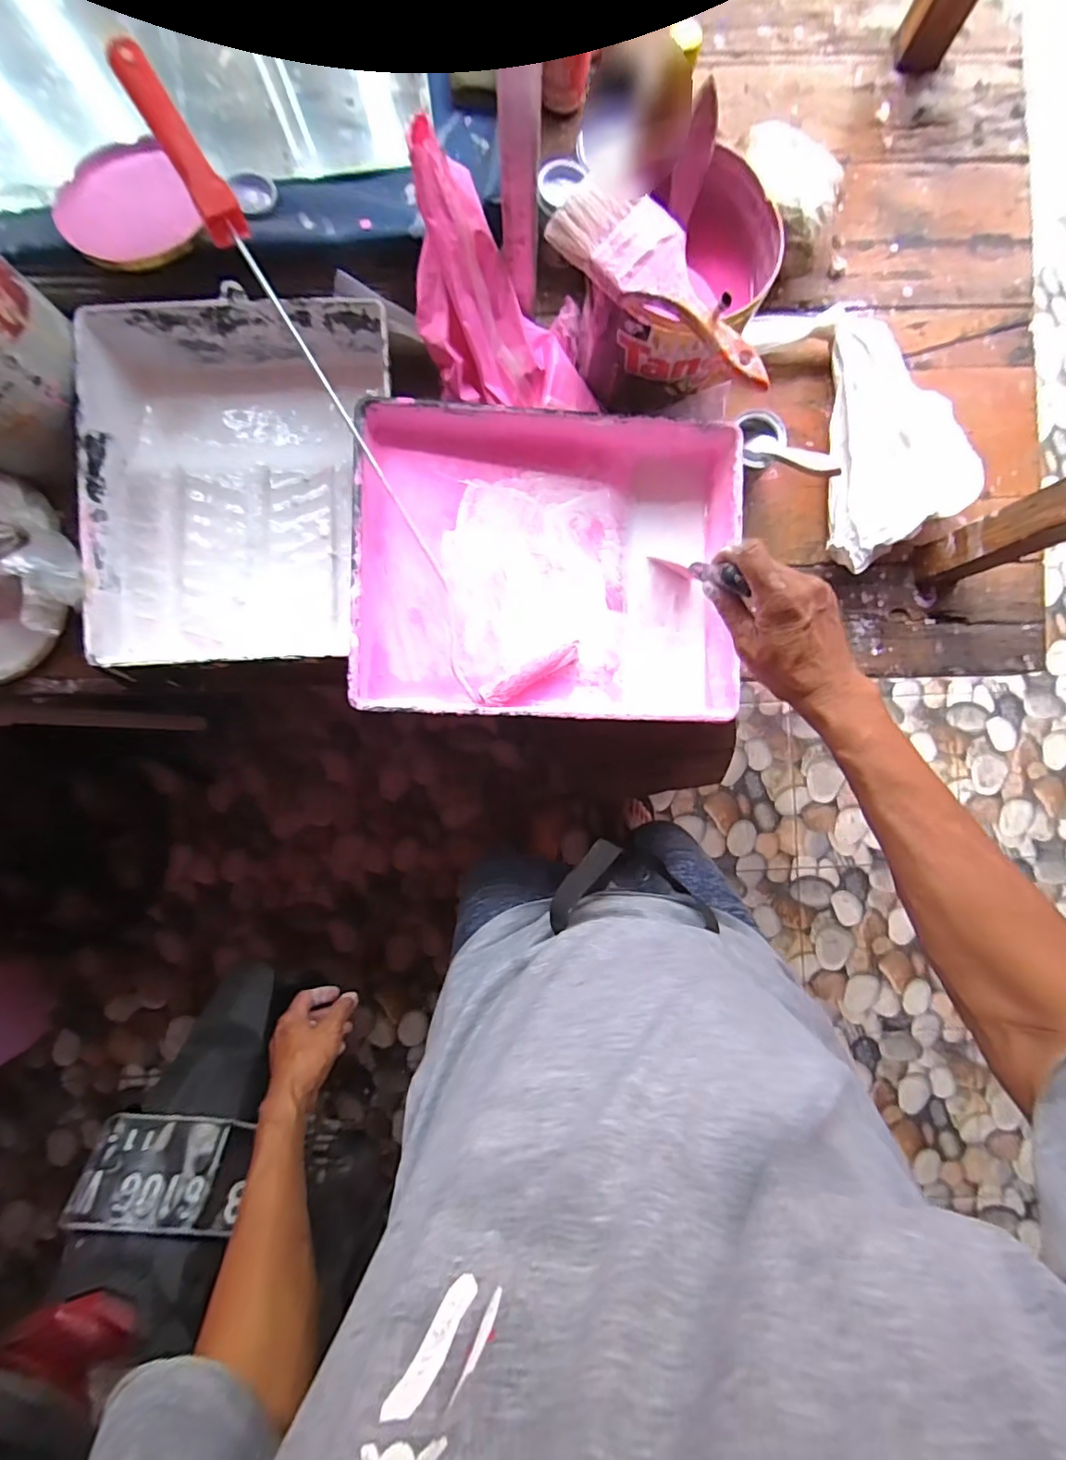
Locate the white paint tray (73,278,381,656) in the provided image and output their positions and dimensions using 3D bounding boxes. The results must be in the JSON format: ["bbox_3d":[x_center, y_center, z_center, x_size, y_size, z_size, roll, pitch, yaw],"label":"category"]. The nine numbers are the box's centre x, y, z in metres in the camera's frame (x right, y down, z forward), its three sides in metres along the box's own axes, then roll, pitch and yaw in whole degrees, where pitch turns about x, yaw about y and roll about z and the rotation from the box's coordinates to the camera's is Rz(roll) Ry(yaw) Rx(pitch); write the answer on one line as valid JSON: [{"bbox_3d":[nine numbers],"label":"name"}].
[{"bbox_3d":[-0.291,-0.238,0.557,0.274,0.093,0.340,1,90,0],"label":"white paint tray"}]

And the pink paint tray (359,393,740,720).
[{"bbox_3d":[0.018,-0.149,0.525,0.351,0.088,0.275,0,90,0],"label":"pink paint tray"}]

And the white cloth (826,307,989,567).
[{"bbox_3d":[0.373,-0.293,0.545,0.138,0.038,0.263,3,90,0],"label":"white cloth"}]

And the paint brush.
[{"bbox_3d":[0.107,-0.345,0.421,0.198,0.019,0.071,39,90,0],"label":"paint brush"}]

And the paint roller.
[{"bbox_3d":[-0.161,-0.282,0.477,0.109,0.111,0.582,-34,90,0],"label":"paint roller"}]

